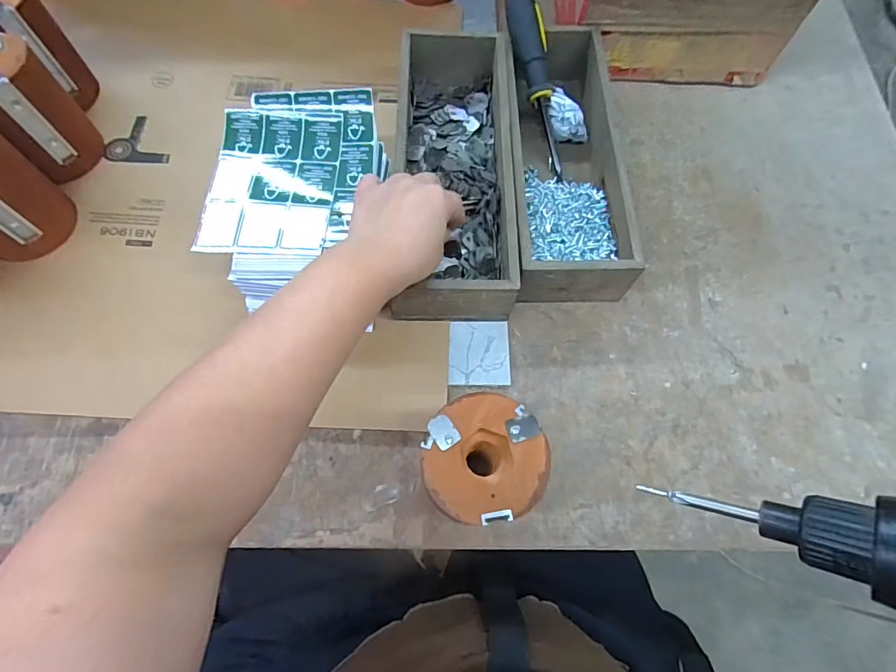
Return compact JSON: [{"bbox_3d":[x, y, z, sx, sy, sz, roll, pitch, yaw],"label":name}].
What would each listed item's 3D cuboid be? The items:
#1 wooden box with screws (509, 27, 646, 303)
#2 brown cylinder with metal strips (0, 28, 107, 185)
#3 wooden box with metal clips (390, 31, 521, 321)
[{"bbox_3d":[0.106,-0.173,0.449,0.097,0.063,0.281,1,70,-2],"label":"wooden box with screws"},{"bbox_3d":[-0.374,-0.199,0.415,0.092,0.100,0.076,41,74,12],"label":"brown cylinder with metal strips"},{"bbox_3d":[0.002,-0.159,0.431,0.106,0.070,0.302,-2,65,-3],"label":"wooden box with metal clips"}]

